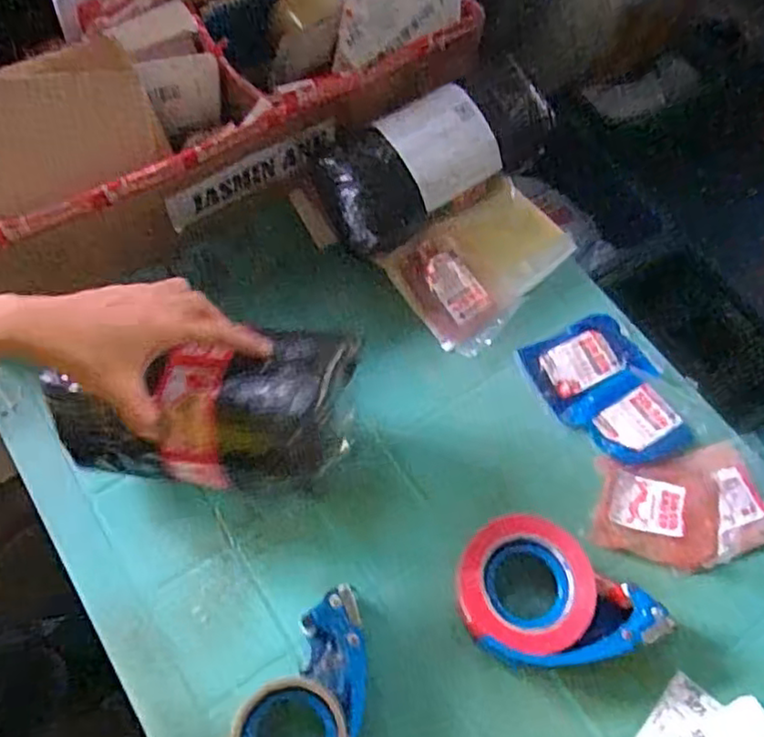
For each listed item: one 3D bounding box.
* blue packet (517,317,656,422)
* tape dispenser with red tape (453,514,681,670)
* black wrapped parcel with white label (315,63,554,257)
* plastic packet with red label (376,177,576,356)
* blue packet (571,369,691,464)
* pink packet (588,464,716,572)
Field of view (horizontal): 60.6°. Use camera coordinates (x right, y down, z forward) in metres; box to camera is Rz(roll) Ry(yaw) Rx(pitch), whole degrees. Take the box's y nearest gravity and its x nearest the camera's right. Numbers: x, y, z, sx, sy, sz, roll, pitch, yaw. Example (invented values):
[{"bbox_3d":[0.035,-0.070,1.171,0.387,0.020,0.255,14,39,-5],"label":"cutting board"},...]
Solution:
[{"bbox_3d":[0.211,-0.006,0.673,0.111,0.013,0.083,-24,70,-12],"label":"blue packet"},{"bbox_3d":[0.137,0.200,0.555,0.120,0.061,0.151,-41,74,-17],"label":"tape dispenser with red tape"},{"bbox_3d":[0.035,-0.203,0.678,0.201,0.101,0.118,-30,71,0],"label":"black wrapped parcel with white label"},{"bbox_3d":[0.110,-0.112,0.710,0.178,0.031,0.133,-33,72,-15],"label":"plastic packet with red label"},{"bbox_3d":[0.253,0.051,0.644,0.095,0.011,0.088,-30,71,-14],"label":"blue packet"},{"bbox_3d":[0.256,0.131,0.608,0.101,0.017,0.093,16,67,5],"label":"pink packet"}]

